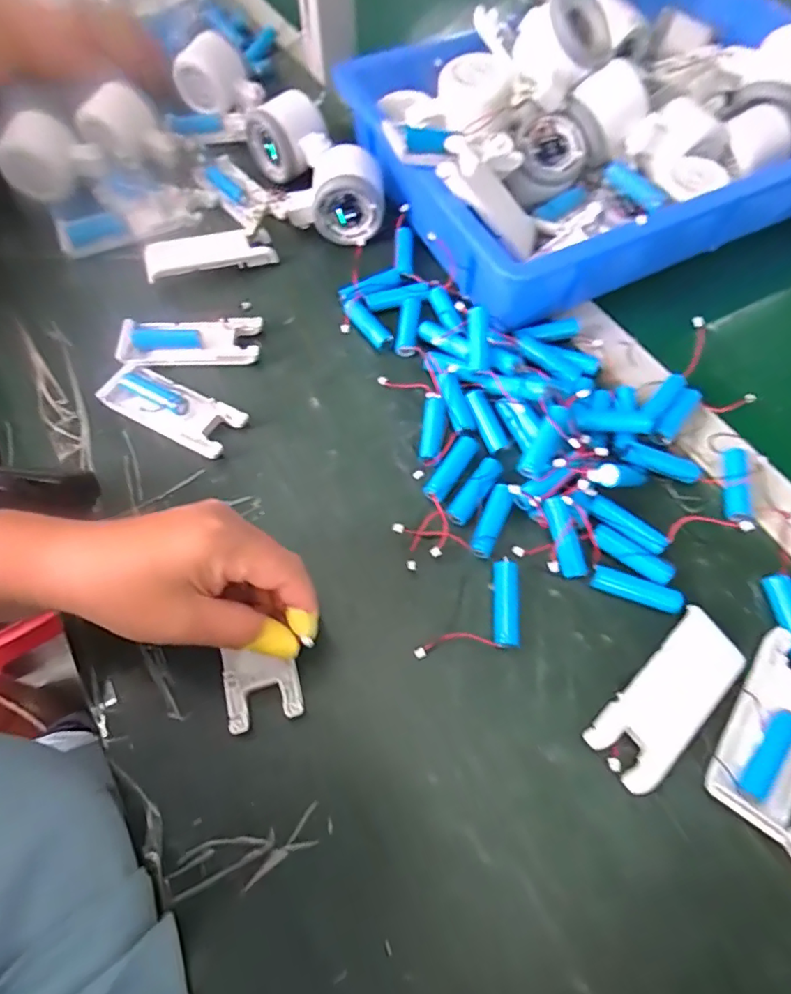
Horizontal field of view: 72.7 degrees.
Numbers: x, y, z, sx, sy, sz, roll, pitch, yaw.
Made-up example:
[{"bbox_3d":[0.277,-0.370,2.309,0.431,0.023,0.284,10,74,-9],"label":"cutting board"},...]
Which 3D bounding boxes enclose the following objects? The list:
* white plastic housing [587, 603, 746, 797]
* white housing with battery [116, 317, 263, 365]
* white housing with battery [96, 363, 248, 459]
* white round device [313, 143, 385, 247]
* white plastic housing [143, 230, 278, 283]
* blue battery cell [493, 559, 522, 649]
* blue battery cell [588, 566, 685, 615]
[{"bbox_3d":[0.152,0.111,0.298,0.101,0.014,0.041,-40,70,-17],"label":"white plastic housing"},{"bbox_3d":[-0.158,-0.119,0.414,0.104,0.014,0.038,-4,64,-1],"label":"white housing with battery"},{"bbox_3d":[-0.160,-0.063,0.385,0.102,0.016,0.040,24,66,12],"label":"white housing with battery"},{"bbox_3d":[-0.040,-0.256,0.453,0.059,0.053,0.056,-3,63,-2],"label":"white round device"},{"bbox_3d":[-0.153,-0.202,0.445,0.103,0.019,0.030,-20,65,-9],"label":"white plastic housing"},{"bbox_3d":[0.066,0.065,0.323,0.015,0.013,0.049,1,64,1],"label":"blue battery cell"},{"bbox_3d":[0.148,0.057,0.331,0.053,0.012,0.016,22,66,11],"label":"blue battery cell"}]

